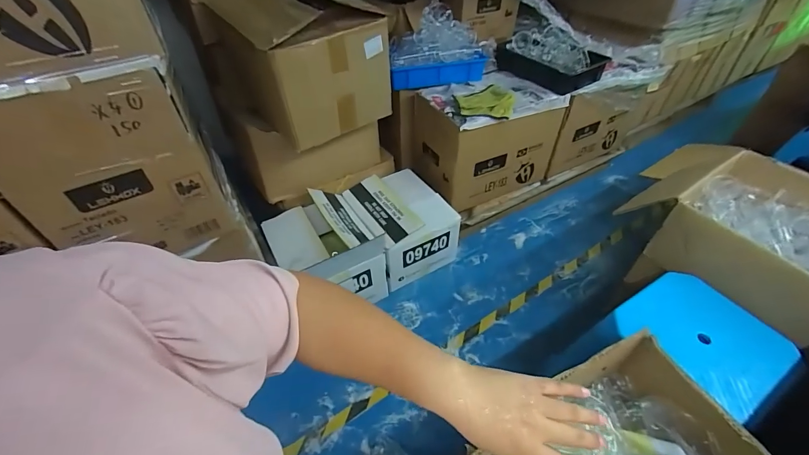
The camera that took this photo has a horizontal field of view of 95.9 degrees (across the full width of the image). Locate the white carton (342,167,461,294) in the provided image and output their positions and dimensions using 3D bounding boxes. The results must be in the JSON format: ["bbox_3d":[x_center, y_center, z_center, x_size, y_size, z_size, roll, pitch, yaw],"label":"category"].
[{"bbox_3d":[-0.016,-0.014,1.485,0.322,0.251,0.388,-25,50,-22],"label":"white carton"}]

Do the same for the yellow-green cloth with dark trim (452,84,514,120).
[{"bbox_3d":[0.296,-0.484,1.385,0.211,0.041,0.217,-6,46,-5],"label":"yellow-green cloth with dark trim"}]

